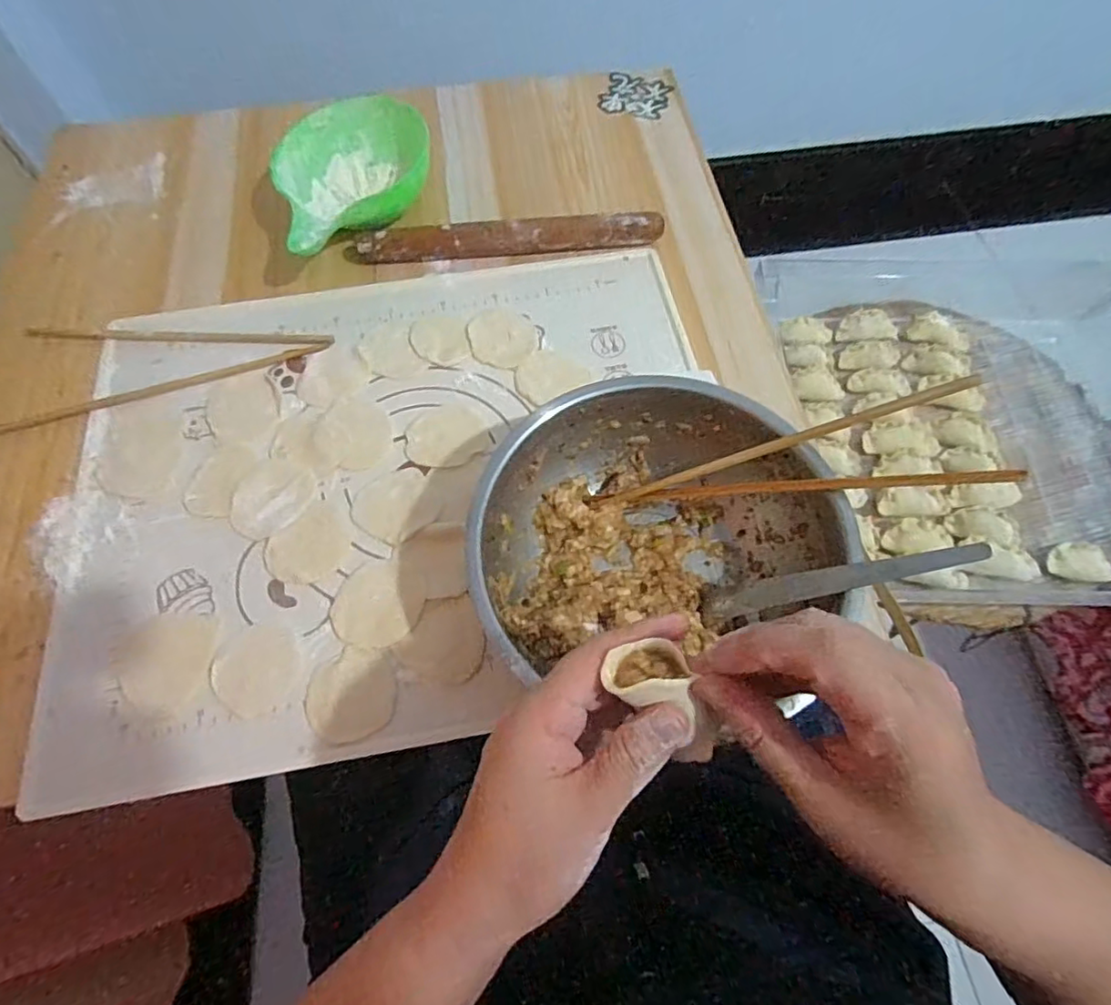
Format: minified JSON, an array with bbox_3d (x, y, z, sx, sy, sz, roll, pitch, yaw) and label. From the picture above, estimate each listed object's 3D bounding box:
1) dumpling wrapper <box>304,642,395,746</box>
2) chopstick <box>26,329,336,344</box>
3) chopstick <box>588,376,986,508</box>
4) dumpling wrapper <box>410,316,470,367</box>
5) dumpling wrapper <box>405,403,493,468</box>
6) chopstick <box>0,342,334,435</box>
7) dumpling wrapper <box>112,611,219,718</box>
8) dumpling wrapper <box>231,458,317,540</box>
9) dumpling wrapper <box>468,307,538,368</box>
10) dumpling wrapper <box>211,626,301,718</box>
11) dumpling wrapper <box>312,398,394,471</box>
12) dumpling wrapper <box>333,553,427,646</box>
[{"bbox_3d":[-0.135,0.127,0.395,0.058,0.004,0.057,-18,72,-7],"label":"dumpling wrapper"},{"bbox_3d":[-0.322,-0.146,0.516,0.251,0.010,0.012,0,64,0],"label":"chopstick"},{"bbox_3d":[0.134,-0.034,0.391,0.246,0.014,0.011,-19,62,25],"label":"chopstick"},{"bbox_3d":[-0.100,-0.141,0.516,0.048,0.004,0.052,0,64,0],"label":"dumpling wrapper"},{"bbox_3d":[-0.086,-0.055,0.475,0.065,0.004,0.057,-17,66,-8],"label":"dumpling wrapper"},{"bbox_3d":[-0.324,-0.098,0.501,0.265,0.005,0.013,-18,66,-8],"label":"chopstick"},{"bbox_3d":[-0.268,0.107,0.401,0.063,0.004,0.067,5,65,3],"label":"dumpling wrapper"},{"bbox_3d":[-0.217,-0.006,0.454,0.065,0.004,0.057,-41,71,-17],"label":"dumpling wrapper"},{"bbox_3d":[-0.046,-0.144,0.518,0.057,0.004,0.065,-14,66,-8],"label":"dumpling wrapper"},{"bbox_3d":[-0.201,0.112,0.399,0.056,0.004,0.057,-16,65,-7],"label":"dumpling wrapper"},{"bbox_3d":[-0.164,-0.055,0.480,0.059,0.004,0.066,-17,66,-8],"label":"dumpling wrapper"},{"bbox_3d":[-0.125,0.070,0.419,0.065,0.004,0.061,0,64,0],"label":"dumpling wrapper"}]

